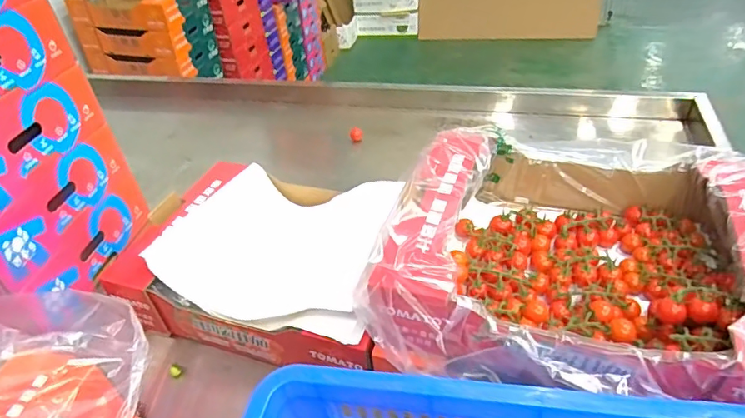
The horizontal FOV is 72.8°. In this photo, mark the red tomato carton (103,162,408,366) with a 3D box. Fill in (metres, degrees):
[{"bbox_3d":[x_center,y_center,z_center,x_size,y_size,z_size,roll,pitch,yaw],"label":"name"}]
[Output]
[{"bbox_3d":[-0.145,0.074,0.756,0.393,0.131,0.296,8,41,19],"label":"red tomato carton"}]

